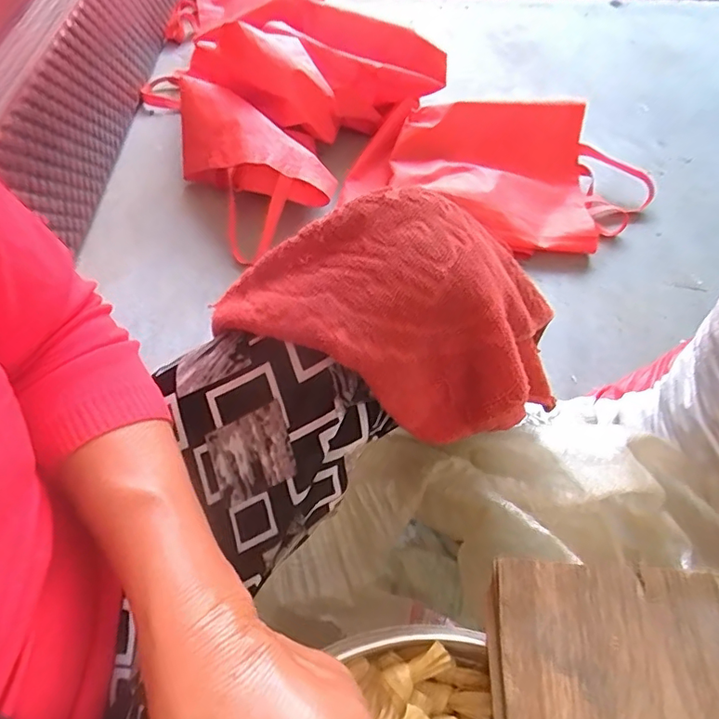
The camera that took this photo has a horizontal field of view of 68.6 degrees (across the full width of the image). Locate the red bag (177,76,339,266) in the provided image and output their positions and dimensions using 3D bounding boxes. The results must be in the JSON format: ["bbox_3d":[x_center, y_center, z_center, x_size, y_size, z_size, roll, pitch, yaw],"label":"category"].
[{"bbox_3d":[-0.219,-0.376,0.970,0.187,0.120,0.389,-28,62,-20],"label":"red bag"}]

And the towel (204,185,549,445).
[{"bbox_3d":[0.031,-0.036,0.380,0.223,0.135,0.160,28,59,15],"label":"towel"}]

